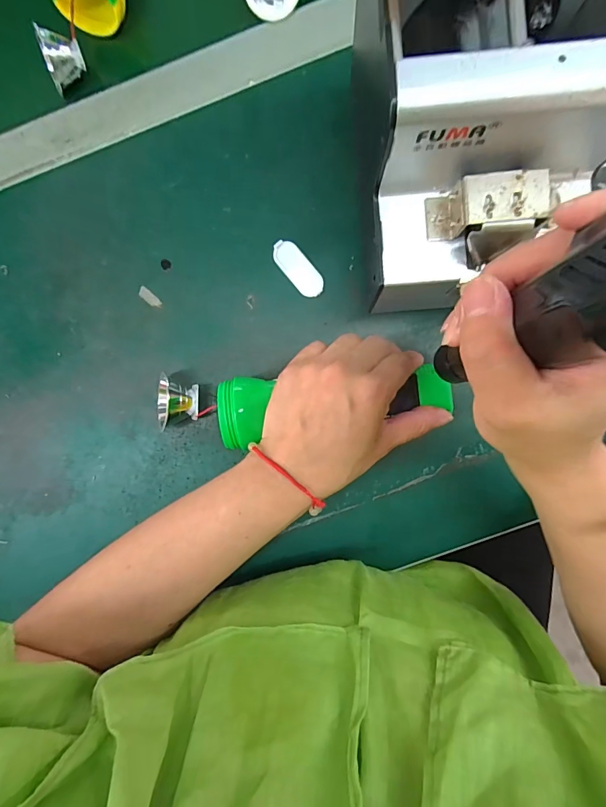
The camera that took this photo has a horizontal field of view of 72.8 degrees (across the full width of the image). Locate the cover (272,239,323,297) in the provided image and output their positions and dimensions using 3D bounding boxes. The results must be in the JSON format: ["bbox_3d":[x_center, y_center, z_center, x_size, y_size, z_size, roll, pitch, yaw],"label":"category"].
[{"bbox_3d":[-0.004,-0.107,0.325,0.021,0.004,0.051,-39,88,2],"label":"cover"}]

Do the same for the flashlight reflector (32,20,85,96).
[{"bbox_3d":[-0.188,-0.272,0.325,0.025,0.031,0.035,-11,89,3],"label":"flashlight reflector"}]

